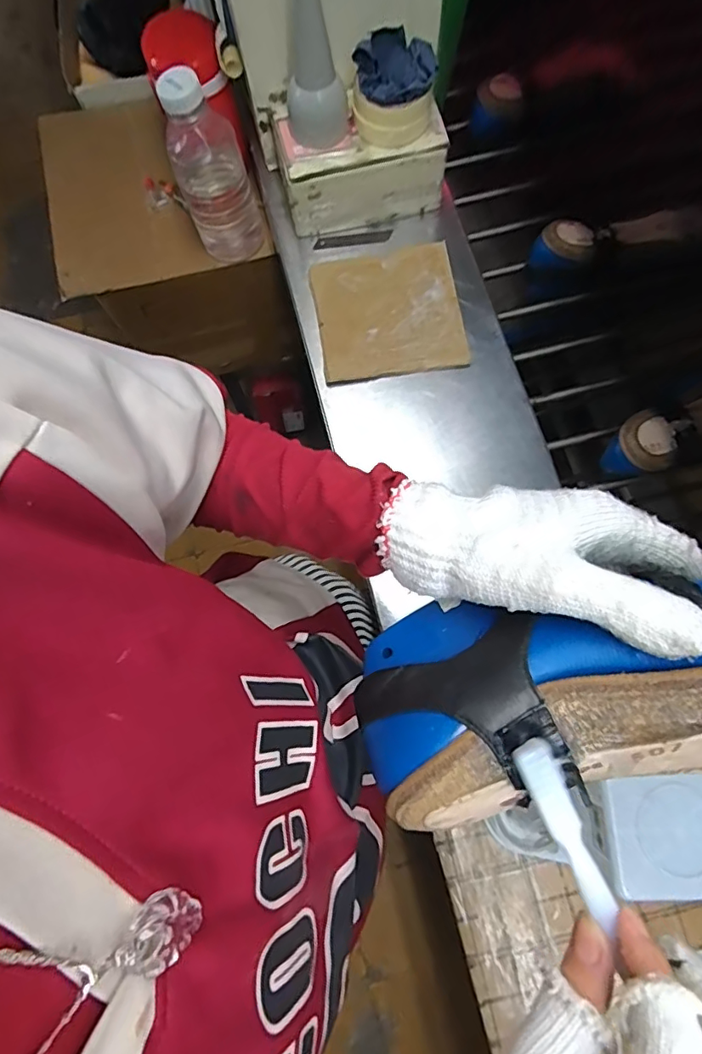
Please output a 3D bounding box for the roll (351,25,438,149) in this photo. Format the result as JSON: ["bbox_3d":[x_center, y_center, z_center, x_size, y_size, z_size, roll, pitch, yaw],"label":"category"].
[{"bbox_3d":[0.047,-0.481,0.582,0.086,0.080,0.074,1,74,2],"label":"roll"}]

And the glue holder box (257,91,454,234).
[{"bbox_3d":[0.005,-0.460,0.653,0.200,0.094,0.126,-13,74,-2],"label":"glue holder box"}]

